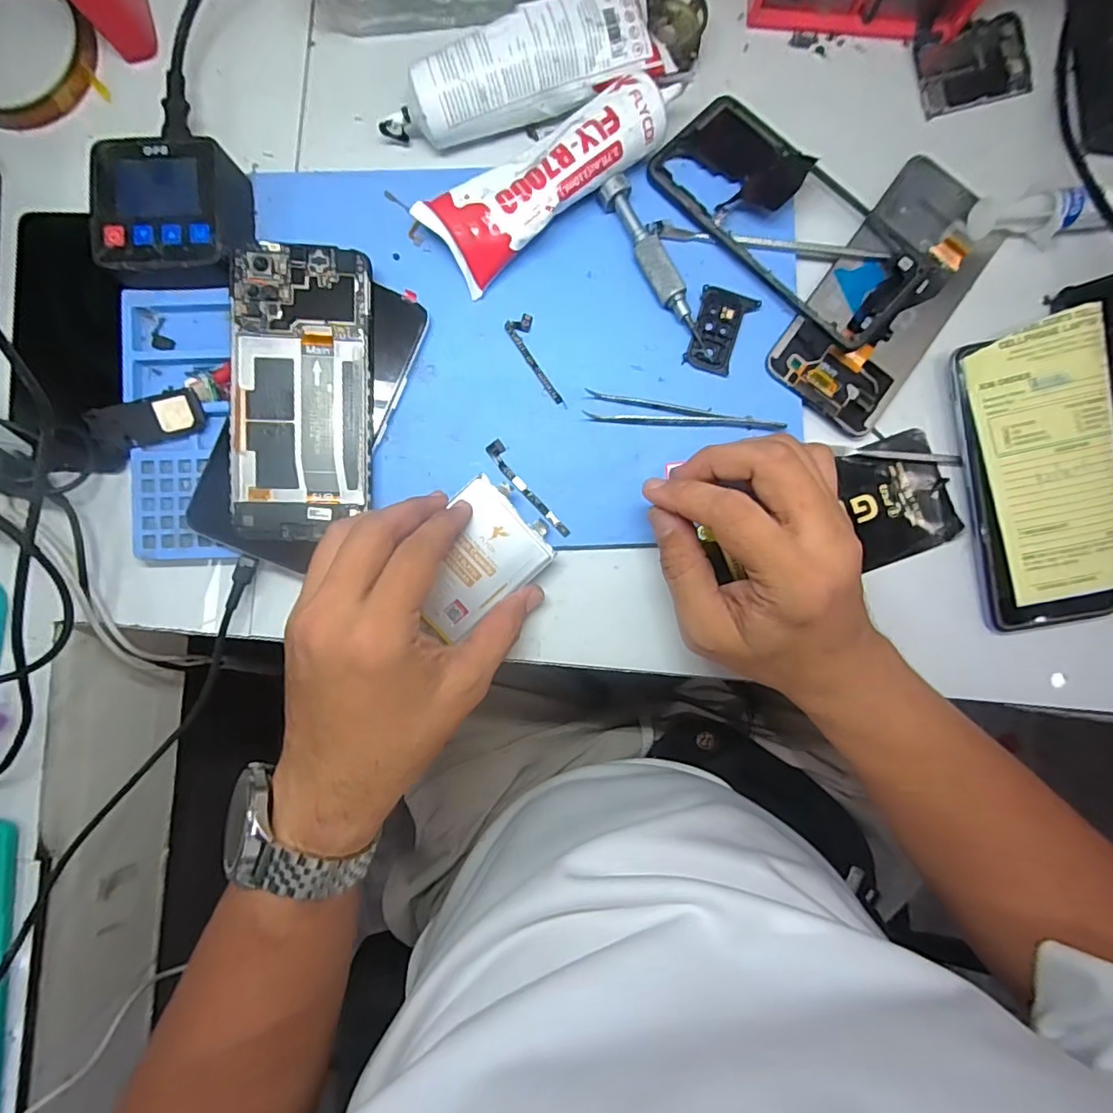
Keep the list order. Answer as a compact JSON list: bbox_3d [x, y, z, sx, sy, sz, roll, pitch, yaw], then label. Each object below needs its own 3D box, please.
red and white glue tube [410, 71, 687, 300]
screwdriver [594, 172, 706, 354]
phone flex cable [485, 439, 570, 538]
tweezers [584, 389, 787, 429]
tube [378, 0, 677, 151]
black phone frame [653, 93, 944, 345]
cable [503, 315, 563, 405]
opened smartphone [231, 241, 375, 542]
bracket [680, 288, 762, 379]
[{"bbox_3d":[-0.001,-0.212,0.300,0.145,0.032,0.048,-37,89,0],"label":"red and white glue tube"},{"bbox_3d":[0.056,-0.165,0.307,0.016,0.015,0.101,-31,89,0],"label":"screwdriver"},{"bbox_3d":[-0.017,-0.038,0.310,0.010,0.004,0.067,-37,89,0],"label":"phone flex cable"},{"bbox_3d":[0.071,-0.078,0.309,0.108,0.006,0.016,10,89,1],"label":"tweezers"},{"bbox_3d":[-0.022,-0.271,0.303,0.159,0.039,0.053,-16,89,0],"label":"tube"},{"bbox_3d":[0.134,-0.192,0.309,0.162,0.016,0.079,42,89,1],"label":"black phone frame"},{"bbox_3d":[-0.011,-0.112,0.312,0.015,0.004,0.055,-26,89,0],"label":"cable"},{"bbox_3d":[-0.137,-0.088,0.293,0.071,0.006,0.153,1,93,-6],"label":"opened smartphone"},{"bbox_3d":[0.093,-0.128,0.310,0.031,0.005,0.047,19,89,1],"label":"bracket"}]

